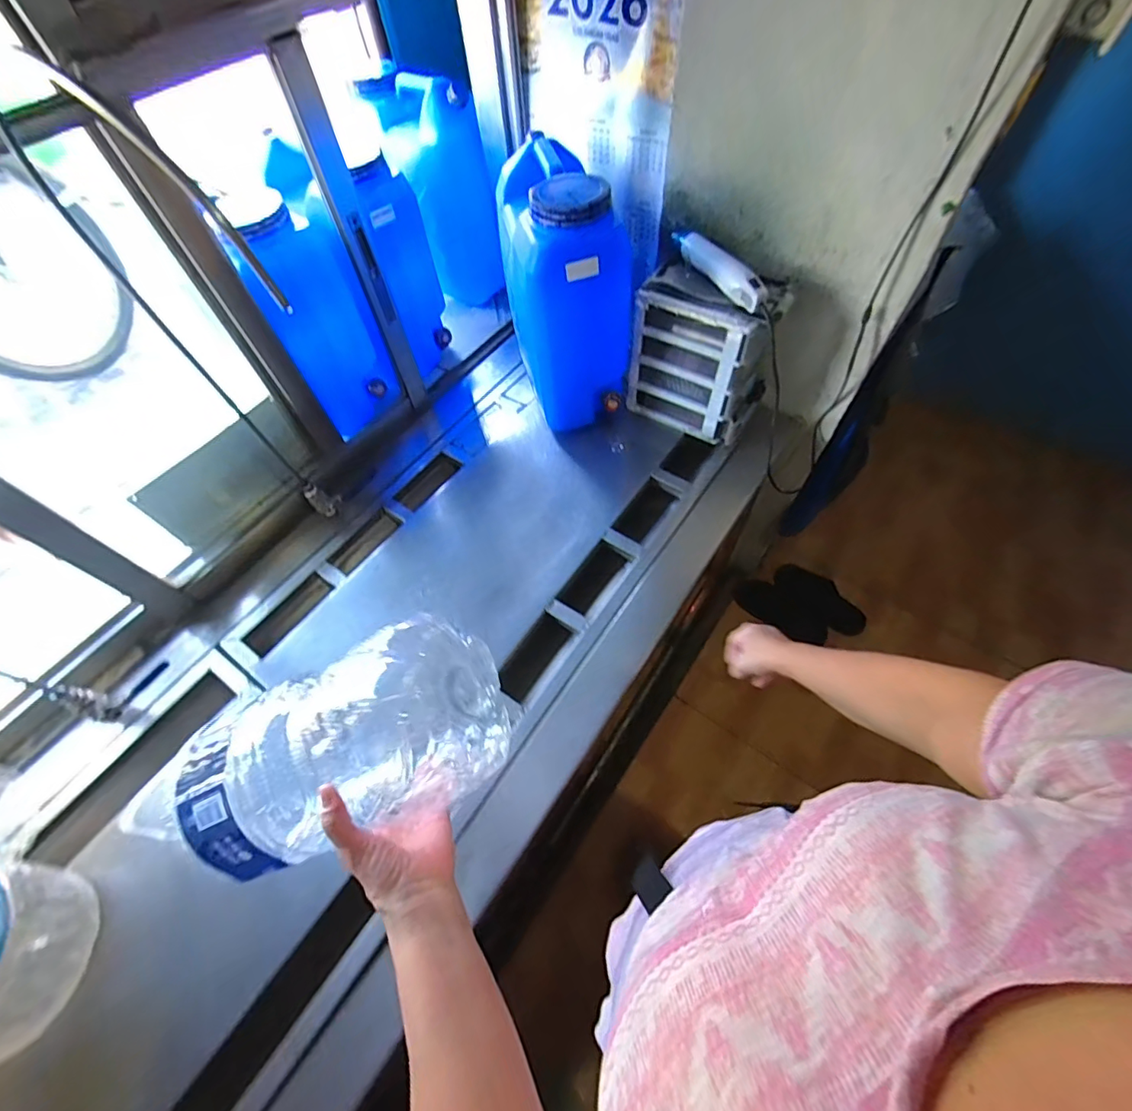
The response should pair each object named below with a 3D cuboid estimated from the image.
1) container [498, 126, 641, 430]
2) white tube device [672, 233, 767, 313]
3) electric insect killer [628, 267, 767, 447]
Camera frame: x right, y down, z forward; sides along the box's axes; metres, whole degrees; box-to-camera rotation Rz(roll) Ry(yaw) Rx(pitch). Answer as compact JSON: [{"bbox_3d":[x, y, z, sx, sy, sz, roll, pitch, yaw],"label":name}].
[{"bbox_3d":[0.004,-0.497,0.932,0.200,0.411,0.304,-12,59,-3],"label":"container"},{"bbox_3d":[0.250,-0.484,0.836,0.031,0.048,0.217,-30,61,-13],"label":"white tube device"},{"bbox_3d":[0.253,-0.369,0.956,0.238,0.270,0.111,30,66,20],"label":"electric insect killer"}]

